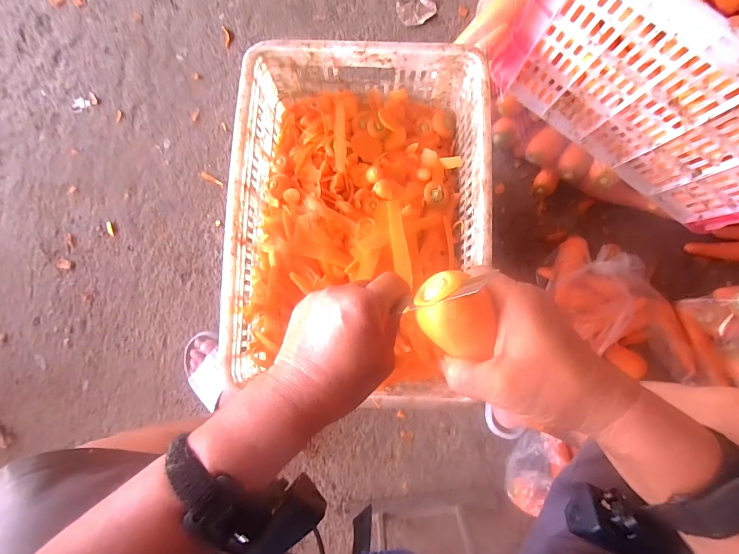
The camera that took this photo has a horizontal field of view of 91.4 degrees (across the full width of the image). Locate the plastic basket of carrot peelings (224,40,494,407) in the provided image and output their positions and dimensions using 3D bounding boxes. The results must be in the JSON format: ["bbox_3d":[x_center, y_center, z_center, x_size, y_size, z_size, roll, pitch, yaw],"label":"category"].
[{"bbox_3d":[-0.014,-0.086,0.563,0.358,0.140,0.492,3,83,1],"label":"plastic basket of carrot peelings"}]

